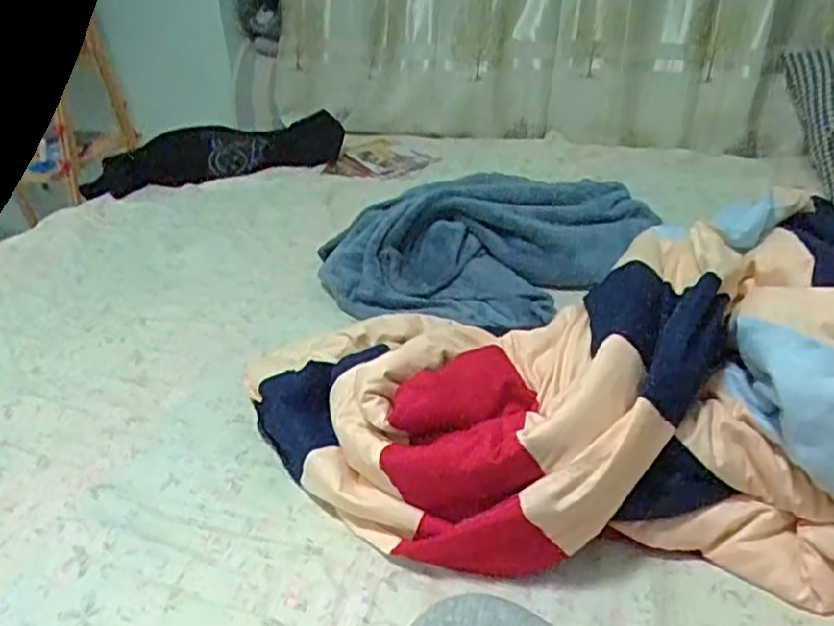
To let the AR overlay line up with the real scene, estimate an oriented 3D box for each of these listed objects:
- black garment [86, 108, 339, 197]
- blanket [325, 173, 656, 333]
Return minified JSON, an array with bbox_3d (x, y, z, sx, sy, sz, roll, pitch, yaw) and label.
[{"bbox_3d":[-0.475,-0.389,1.649,0.599,0.101,0.114,-12,32,-20],"label":"black garment"},{"bbox_3d":[0.076,-0.113,1.103,0.444,0.139,0.345,20,36,31],"label":"blanket"}]

